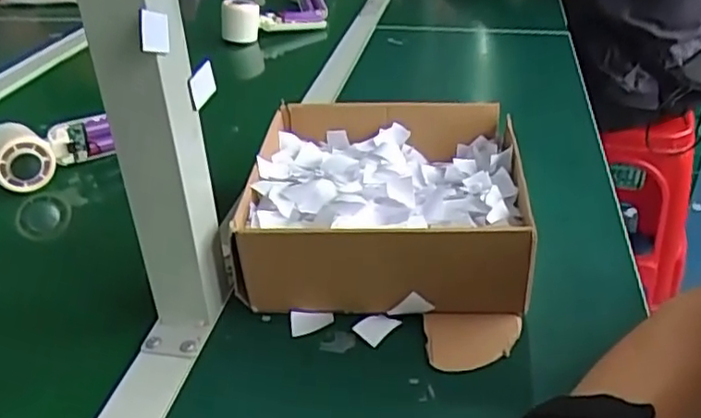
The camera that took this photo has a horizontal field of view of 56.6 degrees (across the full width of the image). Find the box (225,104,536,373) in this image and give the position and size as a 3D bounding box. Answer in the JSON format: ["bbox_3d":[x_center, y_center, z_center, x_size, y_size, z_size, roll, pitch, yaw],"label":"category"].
[{"bbox_3d":[0.027,-0.009,0.526,0.210,0.073,0.232,0,33,6],"label":"box"}]

